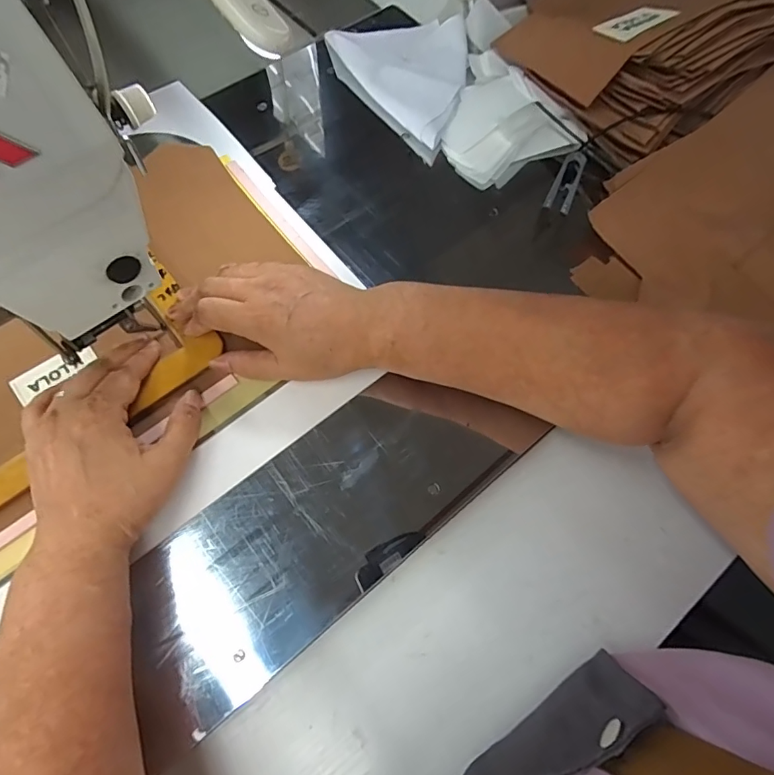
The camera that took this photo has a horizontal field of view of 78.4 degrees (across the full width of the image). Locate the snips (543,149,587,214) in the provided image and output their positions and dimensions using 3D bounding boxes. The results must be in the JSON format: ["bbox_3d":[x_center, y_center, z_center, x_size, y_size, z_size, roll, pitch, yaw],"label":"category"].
[{"bbox_3d":[0.165,-0.189,0.436,0.022,0.016,0.067,22,69,8],"label":"snips"}]

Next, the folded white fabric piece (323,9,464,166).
[{"bbox_3d":[0.036,-0.322,0.488,0.128,0.028,0.168,-37,73,-15],"label":"folded white fabric piece"}]

